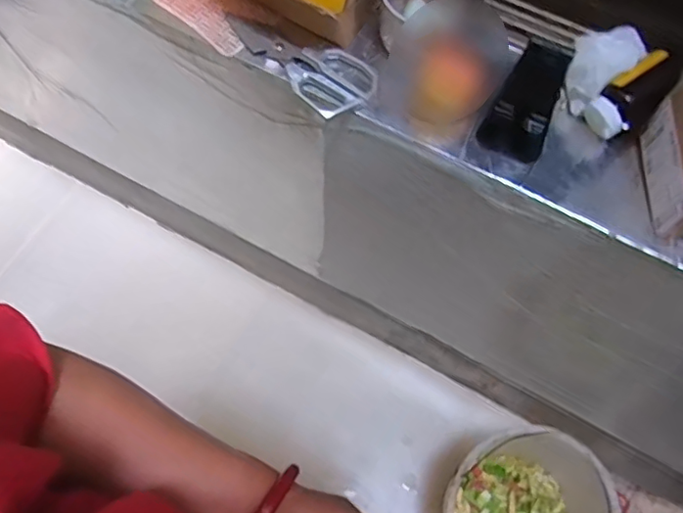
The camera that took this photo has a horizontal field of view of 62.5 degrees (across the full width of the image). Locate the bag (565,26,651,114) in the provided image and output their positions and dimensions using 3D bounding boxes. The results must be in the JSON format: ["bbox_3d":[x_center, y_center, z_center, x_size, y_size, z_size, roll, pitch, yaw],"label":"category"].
[{"bbox_3d":[0.293,-0.220,0.638,0.067,0.066,0.090,41,73,14],"label":"bag"}]

